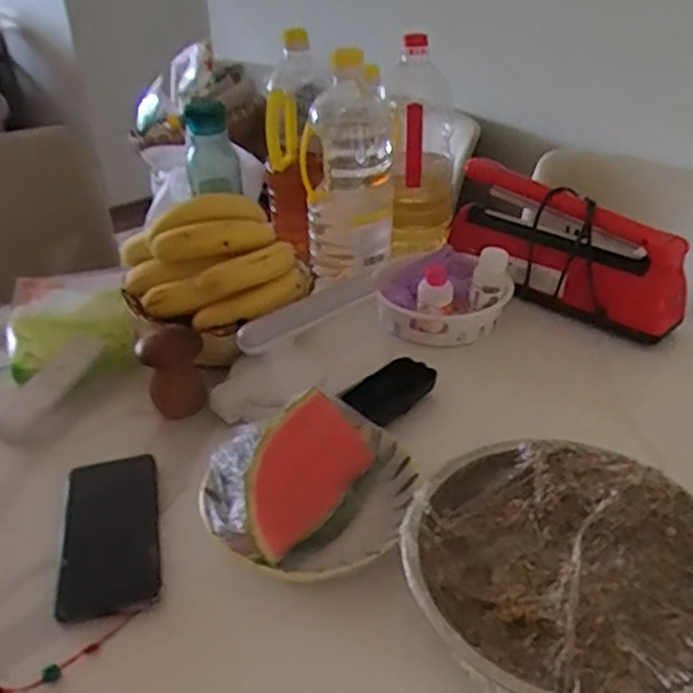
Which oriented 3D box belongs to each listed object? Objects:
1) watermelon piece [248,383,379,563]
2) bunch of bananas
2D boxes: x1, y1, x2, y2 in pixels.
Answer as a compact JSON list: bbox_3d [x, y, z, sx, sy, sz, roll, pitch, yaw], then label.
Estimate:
[{"bbox_3d":[-0.030,0.098,0.546,0.092,0.053,0.140,11,35,19],"label":"watermelon piece"},{"bbox_3d":[-0.144,-0.100,0.751,0.185,0.098,0.162,-19,37,-25],"label":"bunch of bananas"}]

